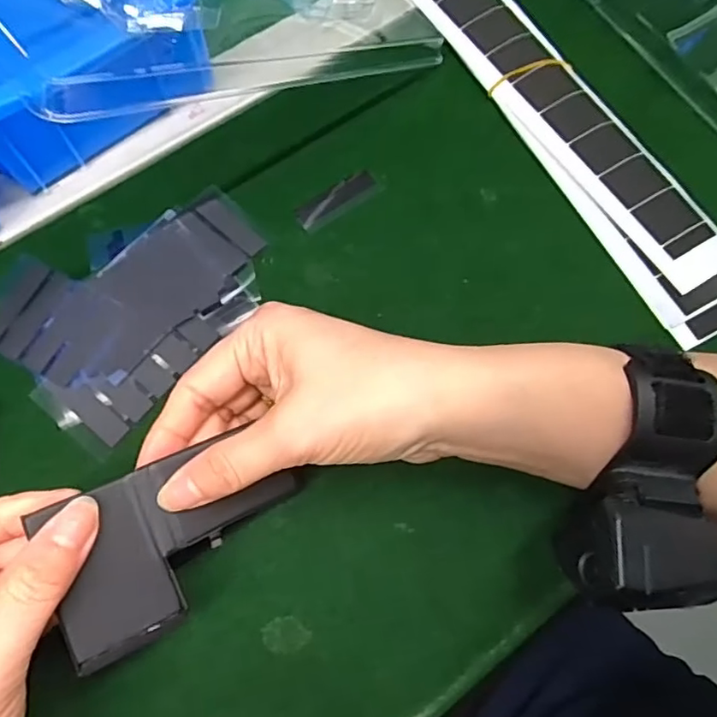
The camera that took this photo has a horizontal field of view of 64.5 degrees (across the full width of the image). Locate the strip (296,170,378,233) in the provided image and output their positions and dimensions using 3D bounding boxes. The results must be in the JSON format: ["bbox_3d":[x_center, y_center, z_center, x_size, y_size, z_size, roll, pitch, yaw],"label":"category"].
[{"bbox_3d":[-0.012,-0.086,0.306,0.047,0.004,0.016,-33,75,-12],"label":"strip"}]

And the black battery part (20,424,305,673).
[{"bbox_3d":[-0.067,0.065,0.214,0.093,0.004,0.055,-25,92,-30],"label":"black battery part"}]

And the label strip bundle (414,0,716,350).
[{"bbox_3d":[0.120,-0.132,0.320,0.059,0.015,0.273,-28,74,-9],"label":"label strip bundle"}]

